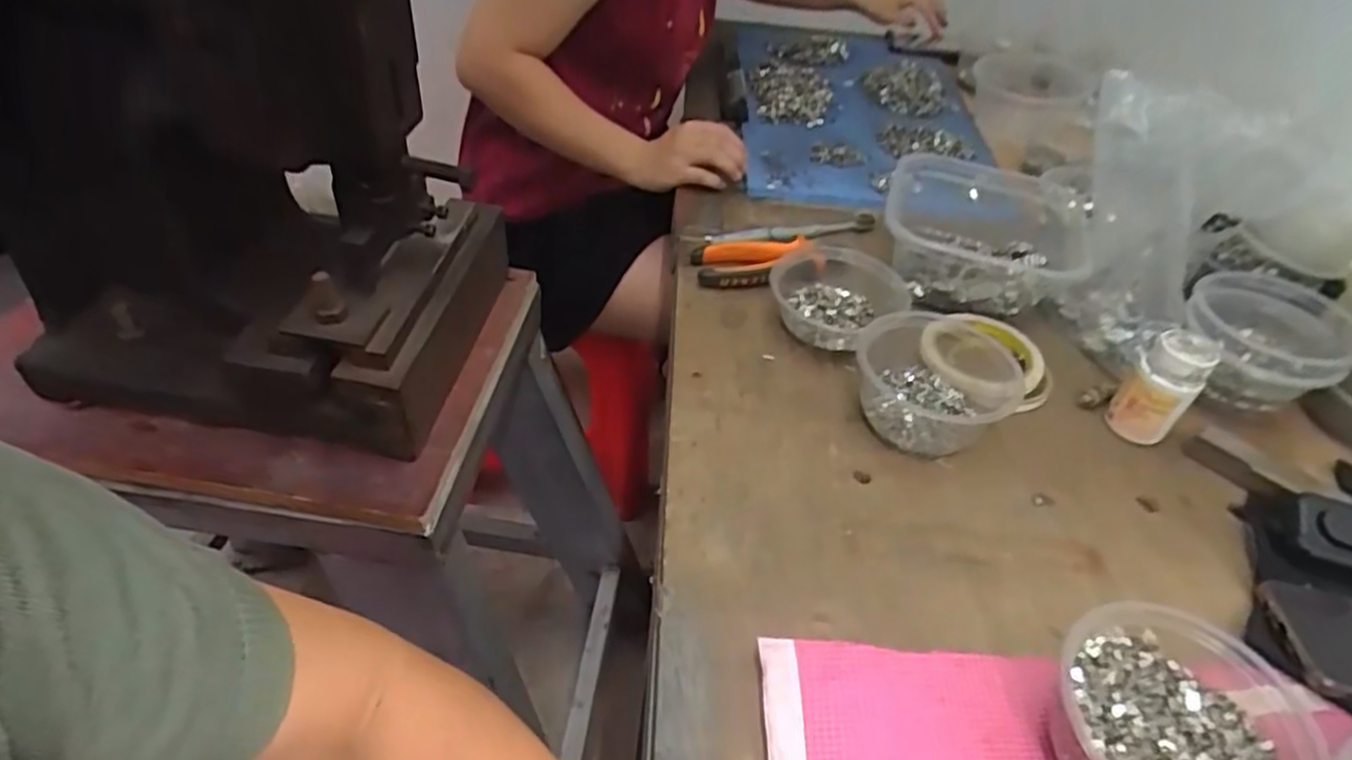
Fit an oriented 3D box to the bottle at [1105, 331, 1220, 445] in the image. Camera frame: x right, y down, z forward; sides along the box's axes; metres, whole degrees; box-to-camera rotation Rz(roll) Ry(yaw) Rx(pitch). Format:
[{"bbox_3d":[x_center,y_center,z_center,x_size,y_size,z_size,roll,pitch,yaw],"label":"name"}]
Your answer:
[{"bbox_3d":[0.364,0.007,0.556,0.045,0.084,0.042,36,51,29],"label":"bottle"}]

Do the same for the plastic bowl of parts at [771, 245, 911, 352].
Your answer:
[{"bbox_3d":[0.133,-0.070,0.625,0.114,0.055,0.121,3,43,-3],"label":"plastic bowl of parts"}]

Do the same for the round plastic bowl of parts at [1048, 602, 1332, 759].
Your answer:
[{"bbox_3d":[0.245,0.172,0.366,0.108,0.064,0.118,3,43,-3],"label":"round plastic bowl of parts"}]

